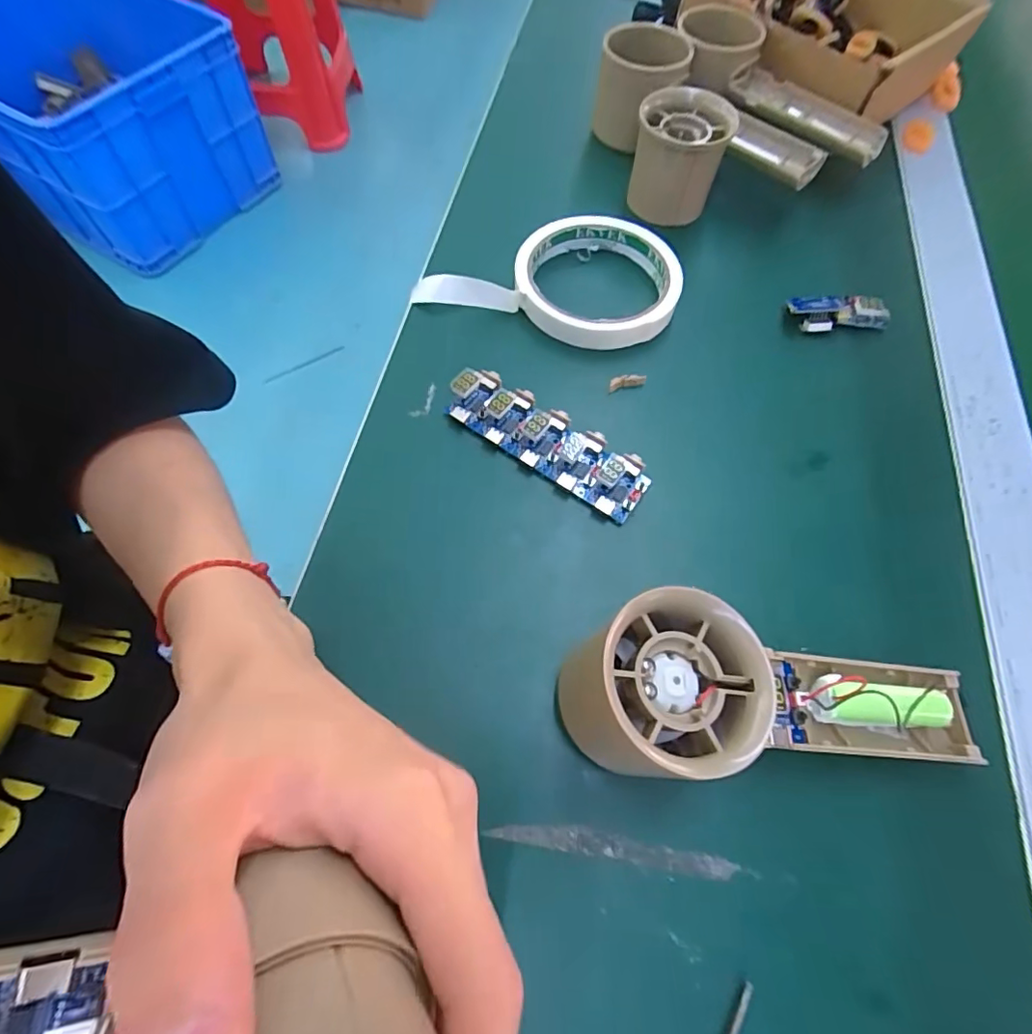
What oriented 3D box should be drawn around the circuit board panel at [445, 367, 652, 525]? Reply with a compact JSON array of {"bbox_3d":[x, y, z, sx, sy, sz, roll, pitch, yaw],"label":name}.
[{"bbox_3d":[0.016,-0.039,0.268,0.107,0.017,0.031,34,68,12],"label":"circuit board panel"}]

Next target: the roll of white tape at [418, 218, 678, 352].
[{"bbox_3d":[0.023,-0.144,0.315,0.141,0.020,0.085,16,65,5],"label":"roll of white tape"}]

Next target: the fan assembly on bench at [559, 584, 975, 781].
[{"bbox_3d":[0.098,0.064,0.194,0.159,0.058,0.058,3,65,-1],"label":"fan assembly on bench"}]

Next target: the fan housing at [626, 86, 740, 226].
[{"bbox_3d":[0.101,-0.225,0.339,0.053,0.059,0.055,18,66,6],"label":"fan housing"}]

